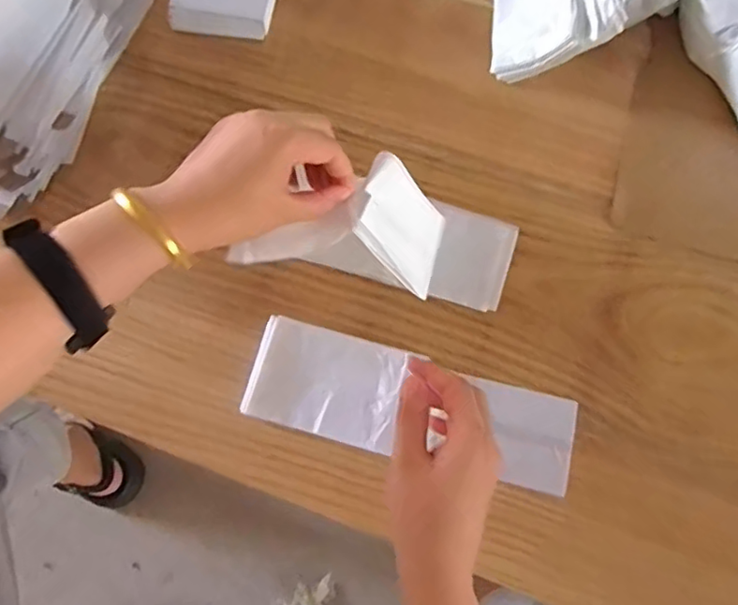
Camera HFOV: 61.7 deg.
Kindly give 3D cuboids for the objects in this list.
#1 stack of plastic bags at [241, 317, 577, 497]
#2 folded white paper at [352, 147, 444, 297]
[{"bbox_3d":[0.034,0.083,0.494,0.258,0.008,0.080,15,76,0],"label":"stack of plastic bags"},{"bbox_3d":[0.026,-0.059,0.481,0.009,0.109,0.072,12,72,41],"label":"folded white paper"}]

